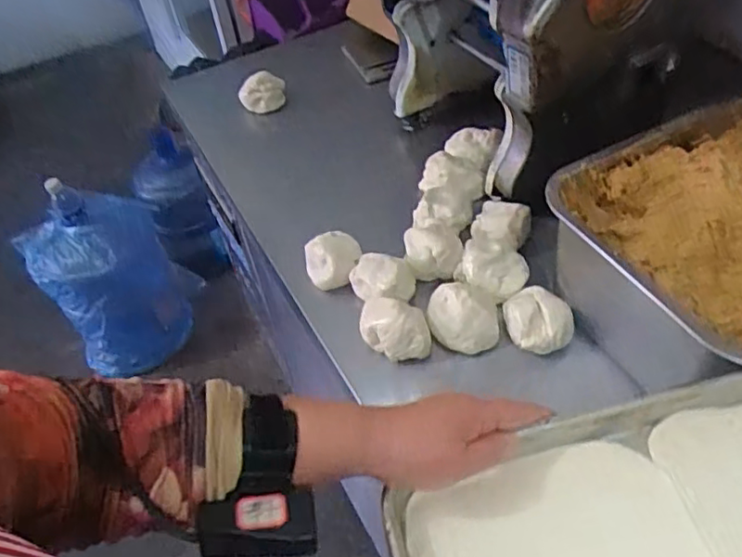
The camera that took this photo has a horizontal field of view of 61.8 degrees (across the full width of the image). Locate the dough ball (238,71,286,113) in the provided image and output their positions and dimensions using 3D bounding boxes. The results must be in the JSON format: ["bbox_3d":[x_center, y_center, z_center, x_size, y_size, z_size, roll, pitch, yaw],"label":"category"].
[{"bbox_3d":[-0.173,-0.296,0.989,0.075,0.050,0.054,-15,49,-7],"label":"dough ball"}]

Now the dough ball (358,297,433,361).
[{"bbox_3d":[0.025,0.050,0.654,0.076,0.043,0.054,11,51,16],"label":"dough ball"}]

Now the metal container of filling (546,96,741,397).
[{"bbox_3d":[0.369,-0.035,0.609,0.356,0.122,0.259,-23,50,-14],"label":"metal container of filling"}]

